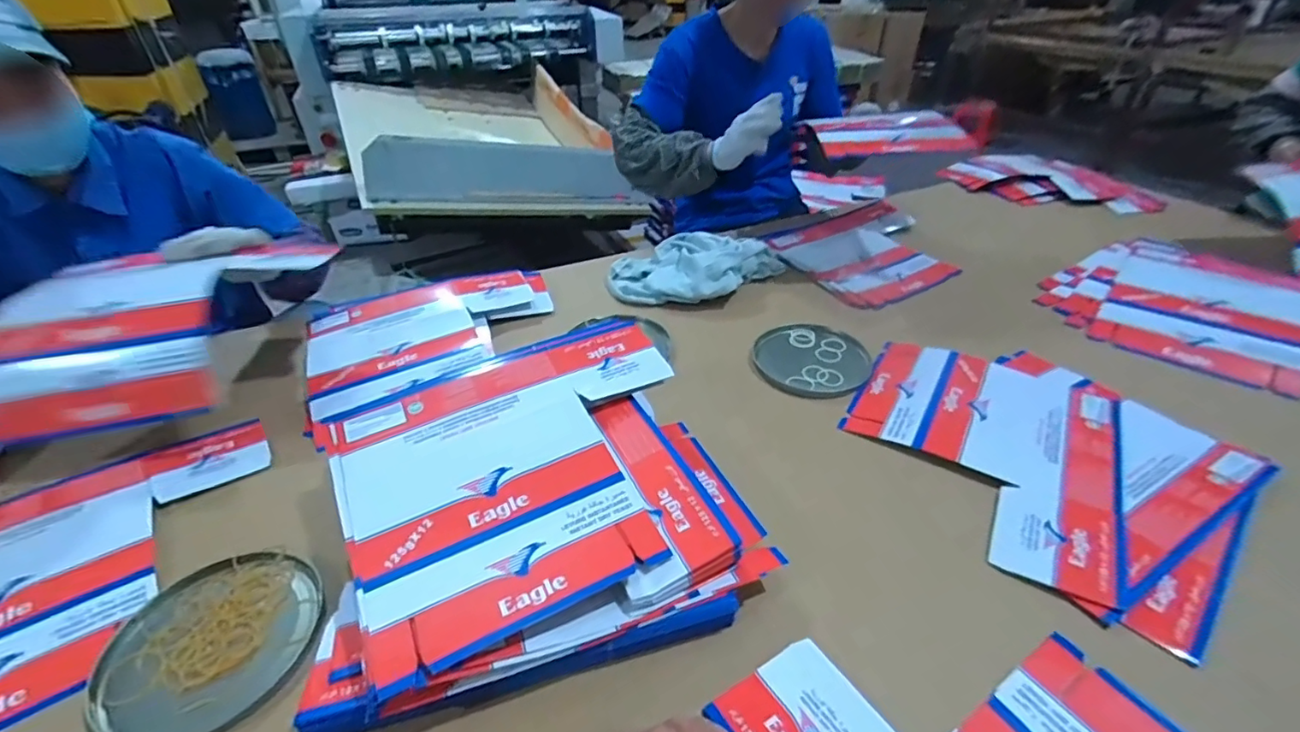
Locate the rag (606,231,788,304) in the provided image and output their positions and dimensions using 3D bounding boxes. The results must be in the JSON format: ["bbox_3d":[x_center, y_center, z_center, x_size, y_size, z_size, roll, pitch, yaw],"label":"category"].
[{"bbox_3d":[0.089,-0.180,0.984,0.324,0.065,0.154,-3,37,-3],"label":"rag"}]

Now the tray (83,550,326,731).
[{"bbox_3d":[-0.385,0.241,0.483,0.162,0.009,0.166,-1,37,1],"label":"tray"}]

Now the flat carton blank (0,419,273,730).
[{"bbox_3d":[-0.568,0.195,0.537,0.331,0.011,0.294,-23,42,-27],"label":"flat carton blank"}]

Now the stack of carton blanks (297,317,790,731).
[{"bbox_3d":[-0.112,0.120,0.552,0.390,0.109,0.355,-11,38,-13],"label":"stack of carton blanks"}]

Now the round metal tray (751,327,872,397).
[{"bbox_3d":[0.240,-0.011,0.823,0.161,0.012,0.161,-1,37,1],"label":"round metal tray"}]

